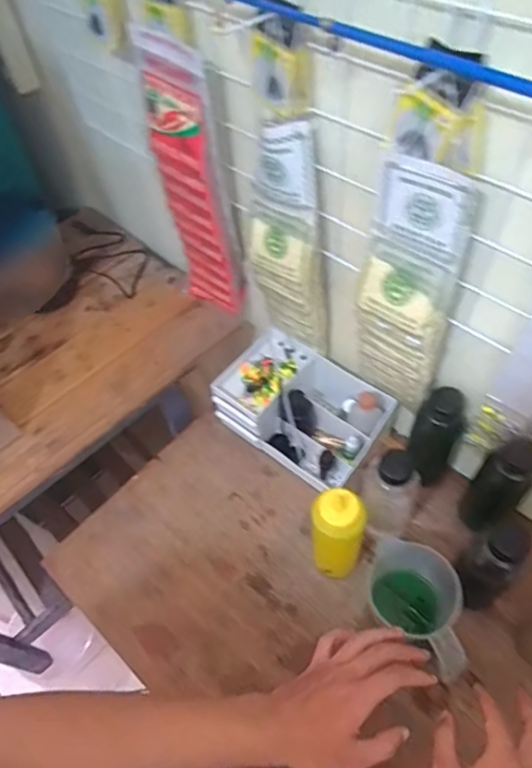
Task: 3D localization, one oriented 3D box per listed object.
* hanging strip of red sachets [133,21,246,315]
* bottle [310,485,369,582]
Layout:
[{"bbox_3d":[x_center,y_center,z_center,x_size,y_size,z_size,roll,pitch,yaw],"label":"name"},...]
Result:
[{"bbox_3d":[-0.093,-0.241,0.726,0.105,0.416,0.026,31,66,20],"label":"hanging strip of red sachets"},{"bbox_3d":[0.086,0.184,0.650,0.059,0.183,0.048,7,57,10],"label":"bottle"}]

